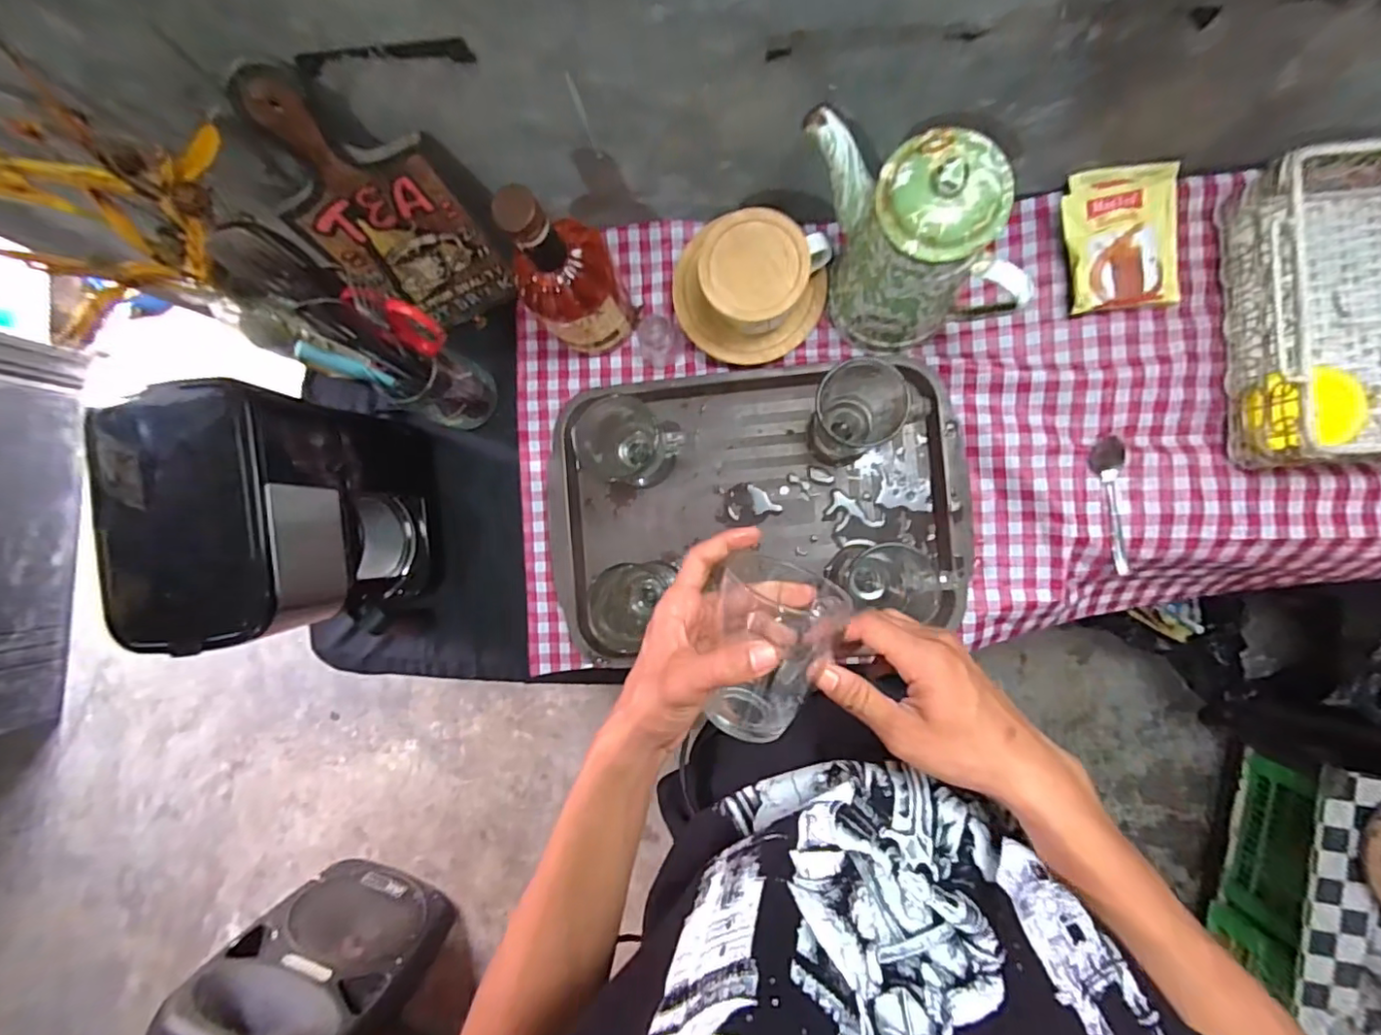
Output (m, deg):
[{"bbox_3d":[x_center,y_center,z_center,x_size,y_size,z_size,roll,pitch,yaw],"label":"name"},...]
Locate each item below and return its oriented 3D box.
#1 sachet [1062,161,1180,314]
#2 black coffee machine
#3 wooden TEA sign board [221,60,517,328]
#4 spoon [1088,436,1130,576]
[{"bbox_3d":[0.407,-0.263,0.553,0.098,0.028,0.128,-4,89,6],"label":"sachet"},{"bbox_3d":[-0.356,0.002,0.536,0.134,0.236,0.204,-5,89,6],"label":"black coffee machine"},{"bbox_3d":[-0.271,-0.271,0.533,0.141,0.277,0.018,-24,71,10],"label":"wooden TEA sign board"},{"bbox_3d":[0.406,-0.011,0.556,0.027,0.017,0.130,-9,88,6],"label":"spoon"}]

